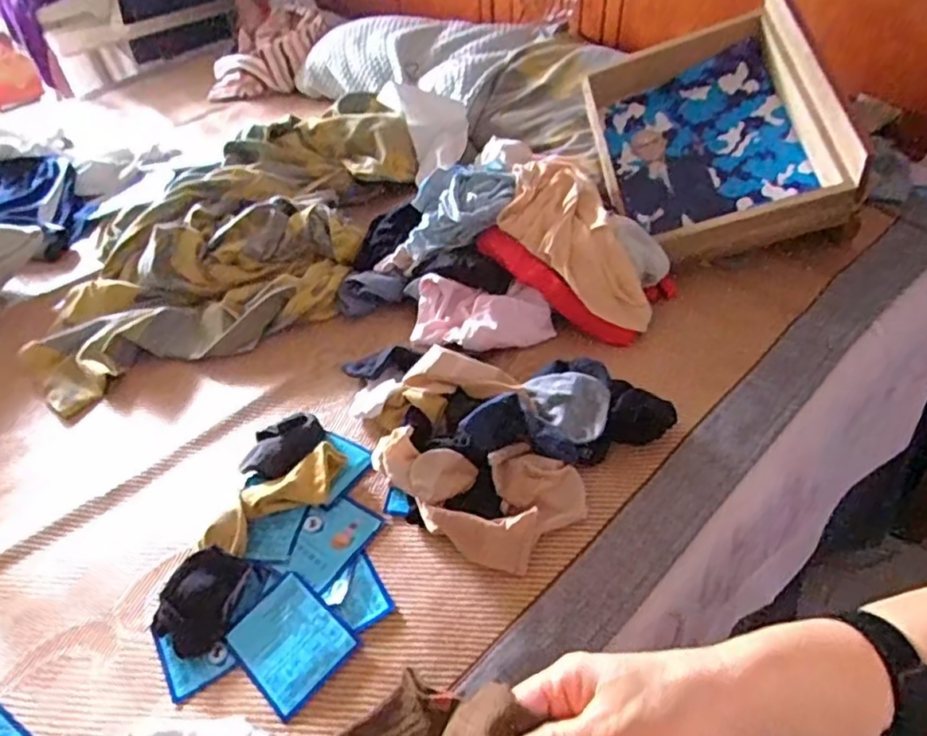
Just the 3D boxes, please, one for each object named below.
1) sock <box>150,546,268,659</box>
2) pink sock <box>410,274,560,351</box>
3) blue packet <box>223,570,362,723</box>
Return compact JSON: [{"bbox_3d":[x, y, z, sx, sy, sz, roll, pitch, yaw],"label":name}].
[{"bbox_3d":[-0.242,0.218,0.603,0.068,0.034,0.093,15,49,20],"label":"sock"},{"bbox_3d":[0.025,-0.069,0.841,0.180,0.044,0.113,-3,45,4],"label":"pink sock"},{"bbox_3d":[-0.159,0.249,0.585,0.108,0.009,0.086,32,57,32],"label":"blue packet"}]

